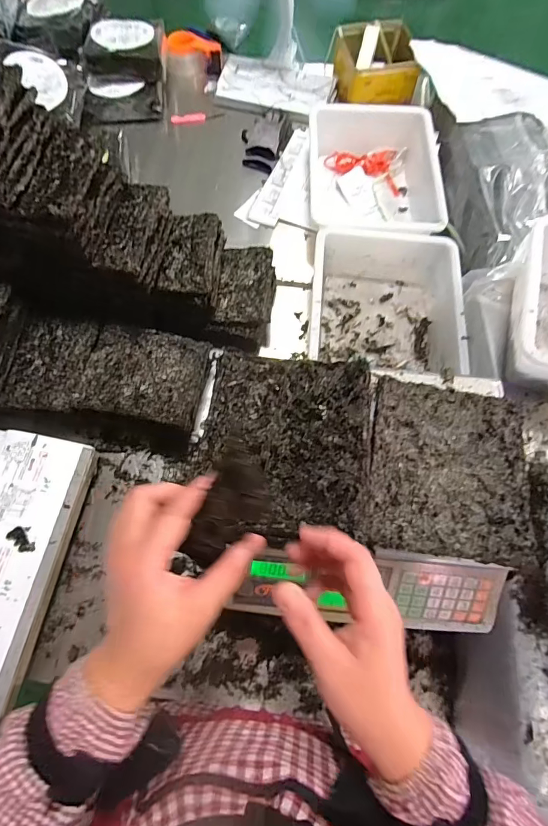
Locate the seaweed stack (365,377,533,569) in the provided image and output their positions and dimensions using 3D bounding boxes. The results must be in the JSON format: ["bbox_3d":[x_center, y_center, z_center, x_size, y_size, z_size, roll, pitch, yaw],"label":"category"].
[{"bbox_3d":[0.198,0.061,0.472,0.173,0.015,0.194,9,68,2],"label":"seaweed stack"}]

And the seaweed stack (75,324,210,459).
[{"bbox_3d":[-0.236,-0.050,0.752,0.199,0.083,0.197,10,68,2],"label":"seaweed stack"}]

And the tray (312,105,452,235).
[{"bbox_3d":[0.222,-0.541,0.961,0.292,0.114,0.364,6,68,1],"label":"tray"}]

